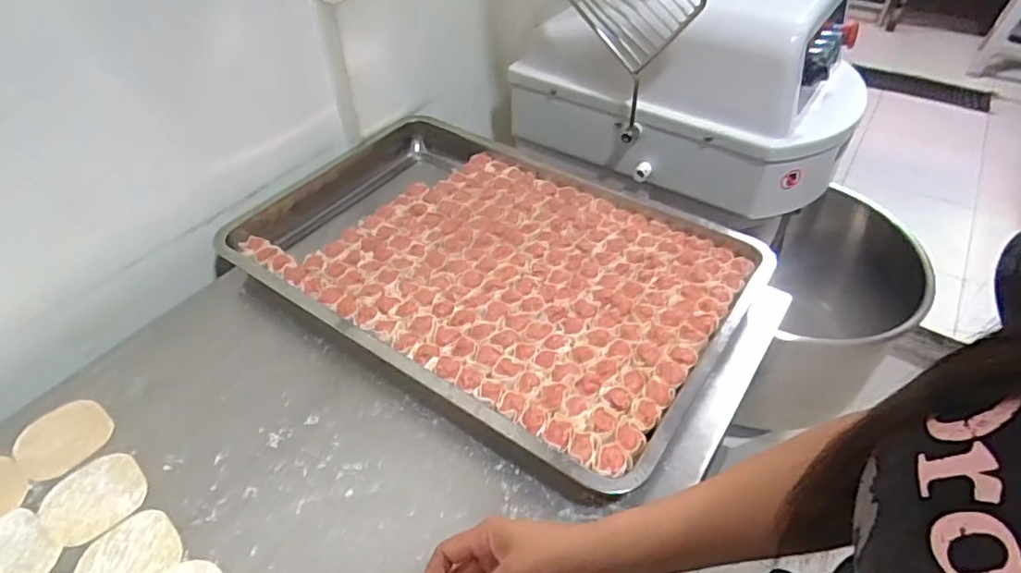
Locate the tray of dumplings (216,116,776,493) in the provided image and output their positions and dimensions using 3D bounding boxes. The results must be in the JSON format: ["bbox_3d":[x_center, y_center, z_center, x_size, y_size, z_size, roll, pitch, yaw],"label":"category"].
[{"bbox_3d":[-0.051,-0.044,0.752,0.652,0.053,0.405,27,50,25],"label":"tray of dumplings"}]

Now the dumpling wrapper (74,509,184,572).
[{"bbox_3d":[-0.327,0.233,0.499,0.072,0.004,0.082,27,50,26],"label":"dumpling wrapper"}]

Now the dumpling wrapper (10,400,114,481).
[{"bbox_3d":[-0.449,0.151,0.589,0.077,0.005,0.084,0,44,0],"label":"dumpling wrapper"}]

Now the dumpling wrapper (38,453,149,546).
[{"bbox_3d":[-0.384,0.194,0.541,0.082,0.004,0.077,0,44,0],"label":"dumpling wrapper"}]

